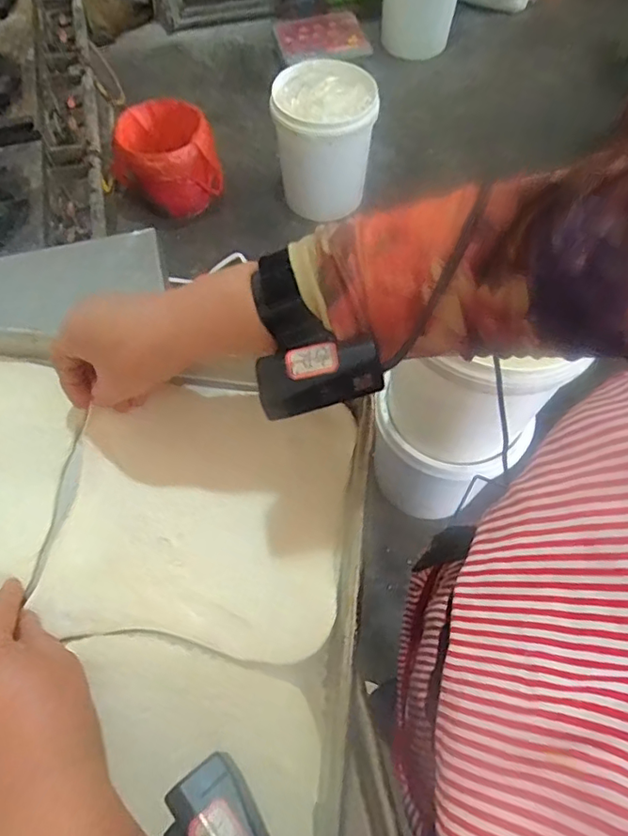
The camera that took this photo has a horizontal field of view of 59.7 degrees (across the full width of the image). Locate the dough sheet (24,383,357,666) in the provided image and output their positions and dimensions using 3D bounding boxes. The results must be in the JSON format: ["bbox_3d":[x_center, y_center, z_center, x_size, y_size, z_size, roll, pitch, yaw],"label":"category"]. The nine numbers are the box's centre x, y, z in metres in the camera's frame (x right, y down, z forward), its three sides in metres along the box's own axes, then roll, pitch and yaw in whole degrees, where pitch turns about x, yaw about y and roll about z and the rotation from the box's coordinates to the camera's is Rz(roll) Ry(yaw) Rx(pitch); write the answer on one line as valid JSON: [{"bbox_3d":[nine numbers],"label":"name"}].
[{"bbox_3d":[-0.074,0.061,0.379,0.188,0.012,0.176,6,63,4],"label":"dough sheet"}]

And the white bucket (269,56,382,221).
[{"bbox_3d":[0.027,-0.870,1.707,0.286,0.374,0.305,0,63,1],"label":"white bucket"}]

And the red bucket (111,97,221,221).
[{"bbox_3d":[-0.471,-0.828,1.756,0.307,0.228,0.307,0,63,1],"label":"red bucket"}]

